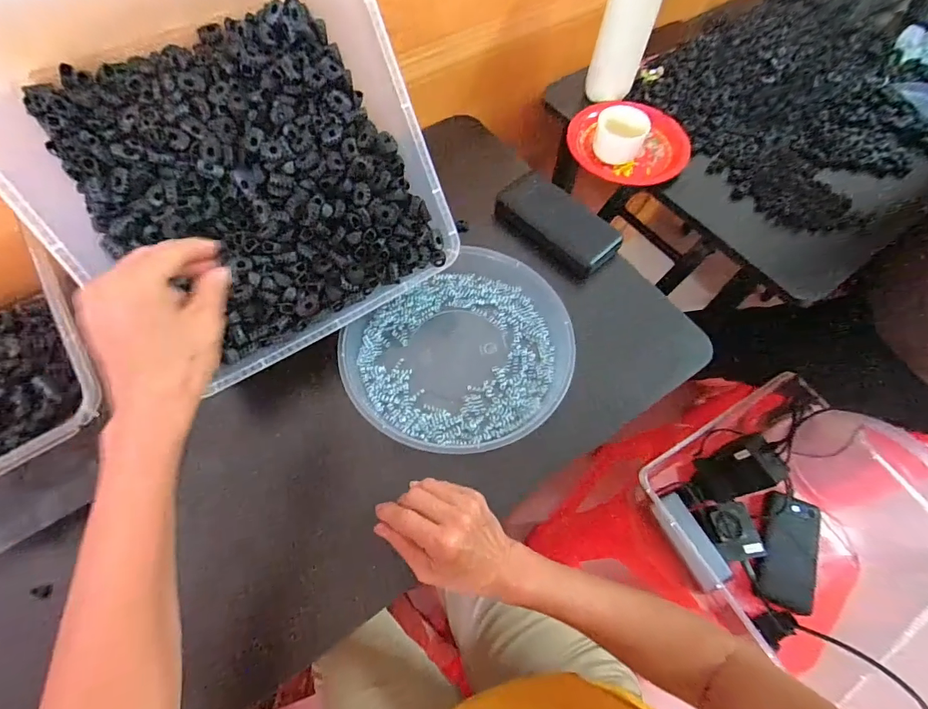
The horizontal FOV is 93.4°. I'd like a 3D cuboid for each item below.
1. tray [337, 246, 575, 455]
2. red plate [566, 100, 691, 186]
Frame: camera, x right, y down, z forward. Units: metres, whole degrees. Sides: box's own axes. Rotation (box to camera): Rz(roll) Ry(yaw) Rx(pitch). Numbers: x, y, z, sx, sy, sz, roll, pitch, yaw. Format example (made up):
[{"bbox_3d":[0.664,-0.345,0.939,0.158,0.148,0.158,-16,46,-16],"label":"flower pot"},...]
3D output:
[{"bbox_3d":[0.002,-0.001,0.460,0.226,0.035,0.206,1,64,-2],"label":"tray"},{"bbox_3d":[0.241,-0.304,0.628,0.150,0.028,0.155,1,64,-2],"label":"red plate"}]

